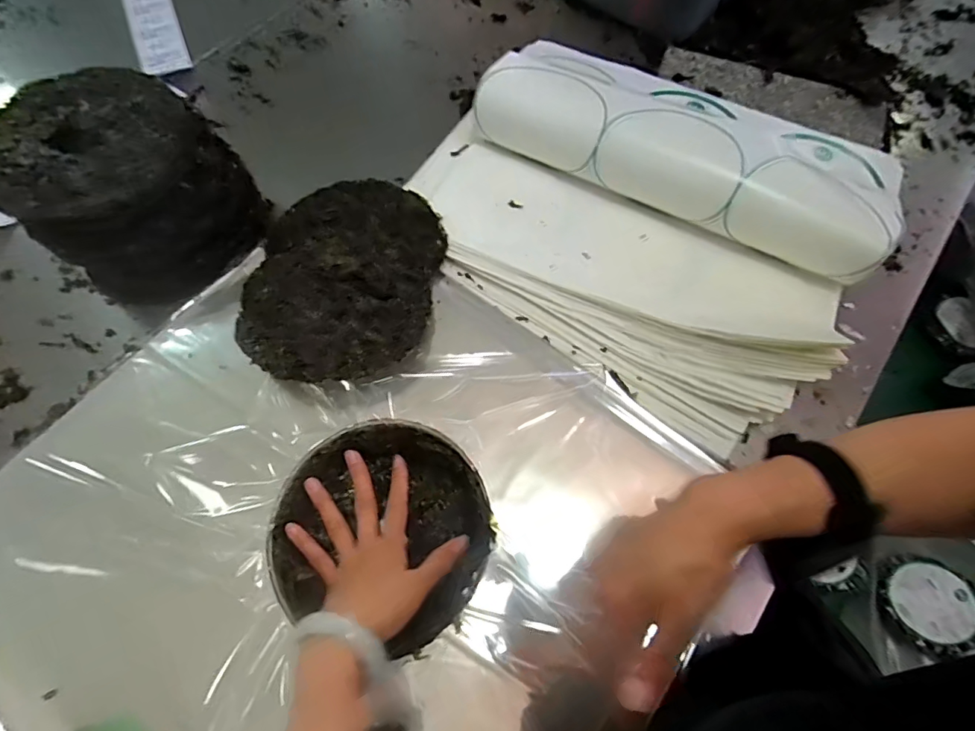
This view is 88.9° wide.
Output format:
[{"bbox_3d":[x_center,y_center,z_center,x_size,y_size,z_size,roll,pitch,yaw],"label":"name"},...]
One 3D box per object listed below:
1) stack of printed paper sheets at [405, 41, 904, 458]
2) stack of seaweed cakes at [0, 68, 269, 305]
[{"bbox_3d":[0.186,-0.205,0.583,0.507,0.086,0.428,36,72,15],"label":"stack of printed paper sheets"},{"bbox_3d":[-0.398,-0.195,0.564,0.214,0.143,0.199,34,72,14],"label":"stack of seaweed cakes"}]

